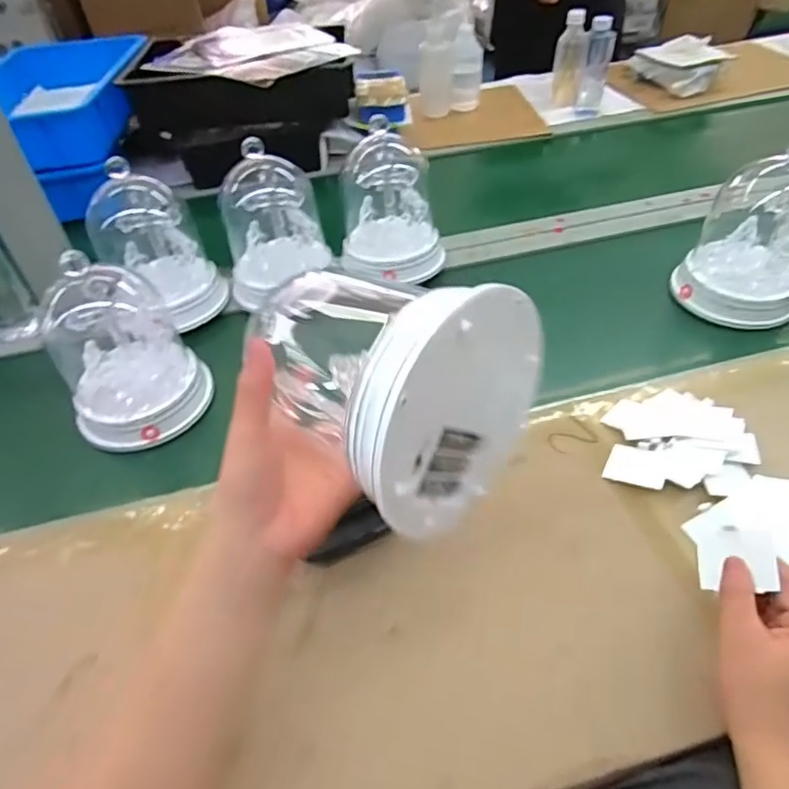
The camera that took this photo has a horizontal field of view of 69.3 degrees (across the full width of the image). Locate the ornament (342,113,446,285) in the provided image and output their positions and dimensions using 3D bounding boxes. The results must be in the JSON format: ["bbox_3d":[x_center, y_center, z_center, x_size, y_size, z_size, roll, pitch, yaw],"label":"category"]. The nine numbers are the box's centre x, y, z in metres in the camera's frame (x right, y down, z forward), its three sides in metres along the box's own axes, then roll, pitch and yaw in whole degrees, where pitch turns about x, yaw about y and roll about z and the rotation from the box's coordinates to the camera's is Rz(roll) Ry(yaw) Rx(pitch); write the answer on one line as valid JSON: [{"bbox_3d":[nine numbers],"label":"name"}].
[{"bbox_3d":[-0.004,-0.256,0.788,0.146,0.172,0.124,-4,46,0],"label":"ornament"}]

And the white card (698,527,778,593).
[{"bbox_3d":[0.268,0.129,0.448,0.055,0.007,0.048,-10,55,40],"label":"white card"}]

